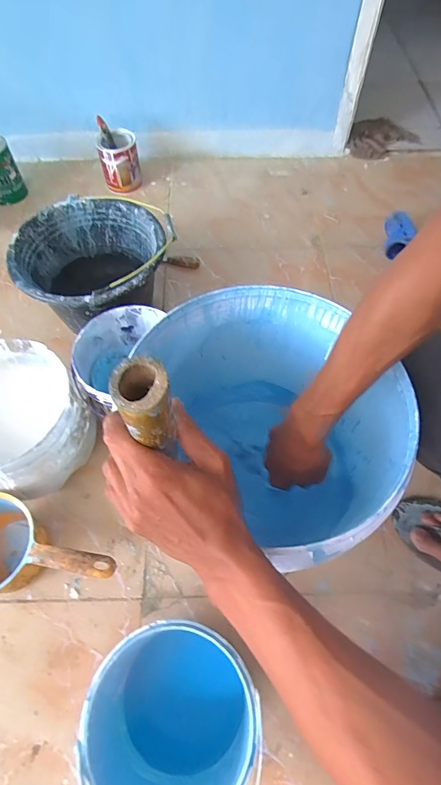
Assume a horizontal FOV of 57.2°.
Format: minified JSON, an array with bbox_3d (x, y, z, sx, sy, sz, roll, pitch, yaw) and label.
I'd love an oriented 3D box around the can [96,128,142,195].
[{"bbox_3d":[-0.278,-0.637,1.122,0.102,0.128,0.100,-8,59,-6],"label":"can"}]

